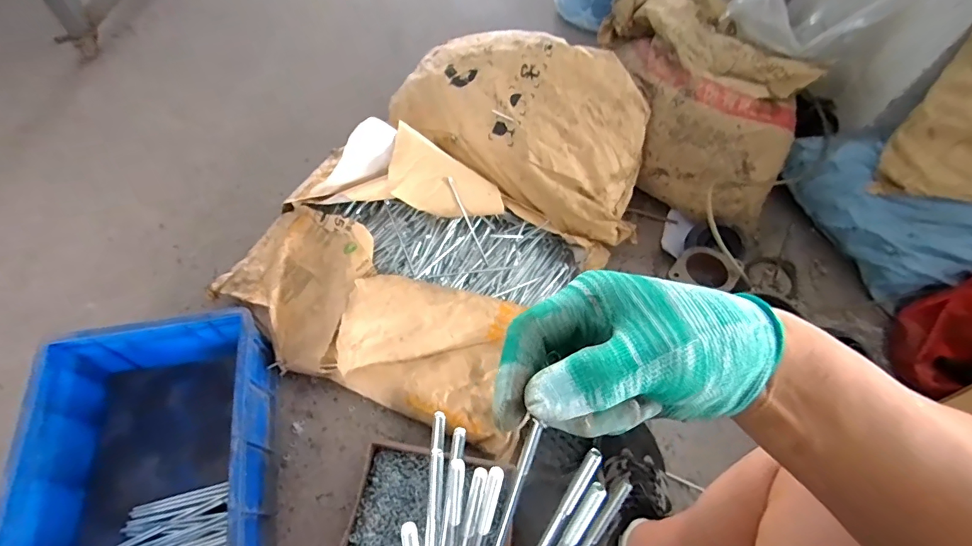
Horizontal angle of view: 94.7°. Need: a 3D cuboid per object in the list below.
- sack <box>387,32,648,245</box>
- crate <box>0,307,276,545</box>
[{"bbox_3d":[0.070,-0.294,0.947,0.556,0.273,0.271,26,61,11],"label":"sack"},{"bbox_3d":[-0.486,0.278,0.665,0.291,0.151,0.397,-8,62,-9],"label":"crate"}]

